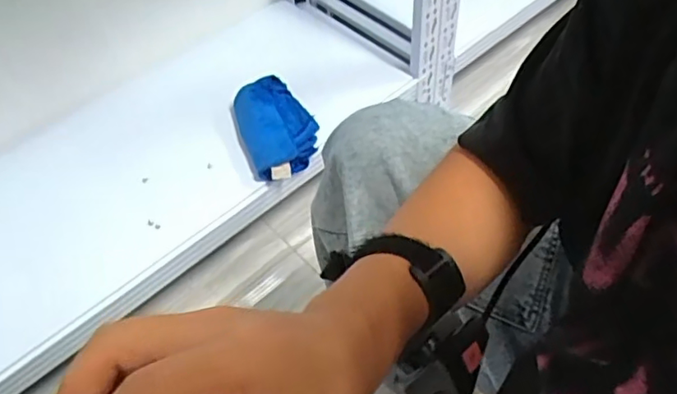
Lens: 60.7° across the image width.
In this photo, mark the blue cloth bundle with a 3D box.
[{"bbox_3d":[-0.106,-0.110,0.964,0.123,0.086,0.181,-17,54,-8],"label":"blue cloth bundle"}]

